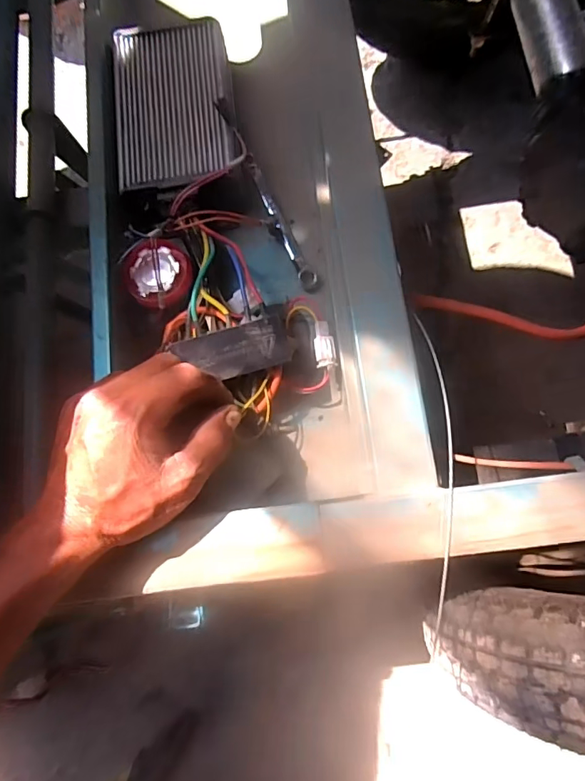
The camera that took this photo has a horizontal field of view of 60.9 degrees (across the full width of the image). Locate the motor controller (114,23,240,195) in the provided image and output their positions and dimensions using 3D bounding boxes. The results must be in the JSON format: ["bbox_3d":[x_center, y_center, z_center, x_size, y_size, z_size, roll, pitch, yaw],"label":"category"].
[{"bbox_3d":[-0.097,-0.233,0.414,0.094,0.043,0.149,-8,76,-1],"label":"motor controller"}]

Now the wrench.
[{"bbox_3d":[-0.011,-0.145,0.424,0.015,0.014,0.131,-24,77,-4],"label":"wrench"}]

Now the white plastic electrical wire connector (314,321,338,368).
[{"bbox_3d":[0.024,-0.034,0.370,0.015,0.005,0.035,-8,76,-1],"label":"white plastic electrical wire connector"}]

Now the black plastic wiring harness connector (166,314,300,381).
[{"bbox_3d":[-0.040,-0.028,0.349,0.081,0.013,0.035,-8,76,-3],"label":"black plastic wiring harness connector"}]

